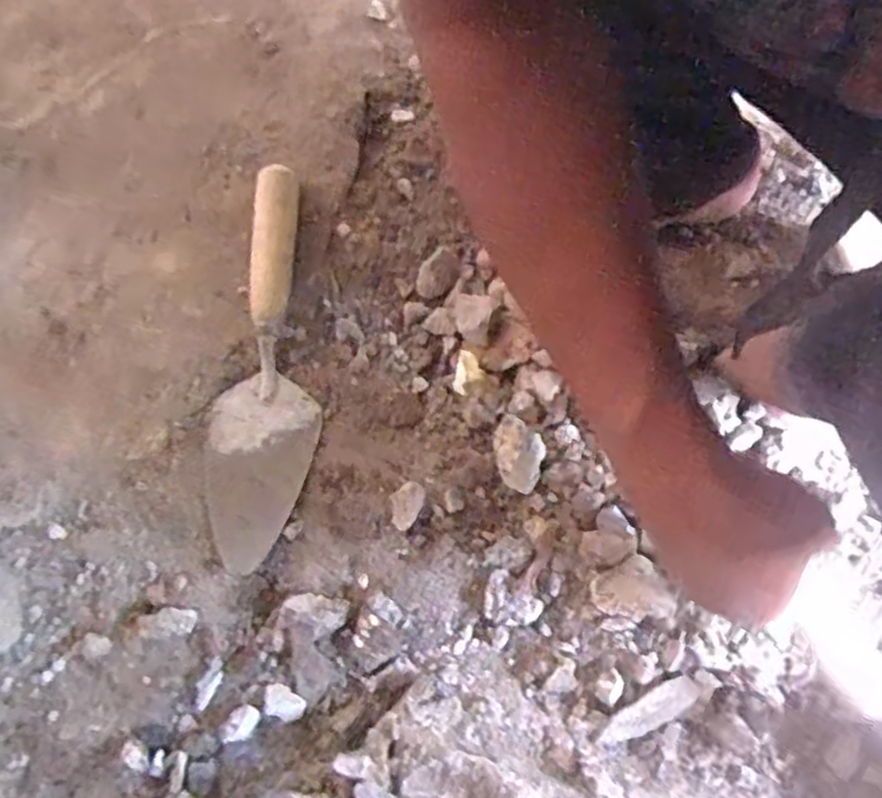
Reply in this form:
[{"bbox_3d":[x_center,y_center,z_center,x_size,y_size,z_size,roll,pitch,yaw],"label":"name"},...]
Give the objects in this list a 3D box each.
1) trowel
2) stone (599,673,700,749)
[{"bbox_3d":[-0.136,-0.031,0.566,0.079,0.045,0.310,3,82,0],"label":"trowel"},{"bbox_3d":[0.135,0.204,0.475,0.078,0.006,0.028,-25,113,-16],"label":"stone"}]

